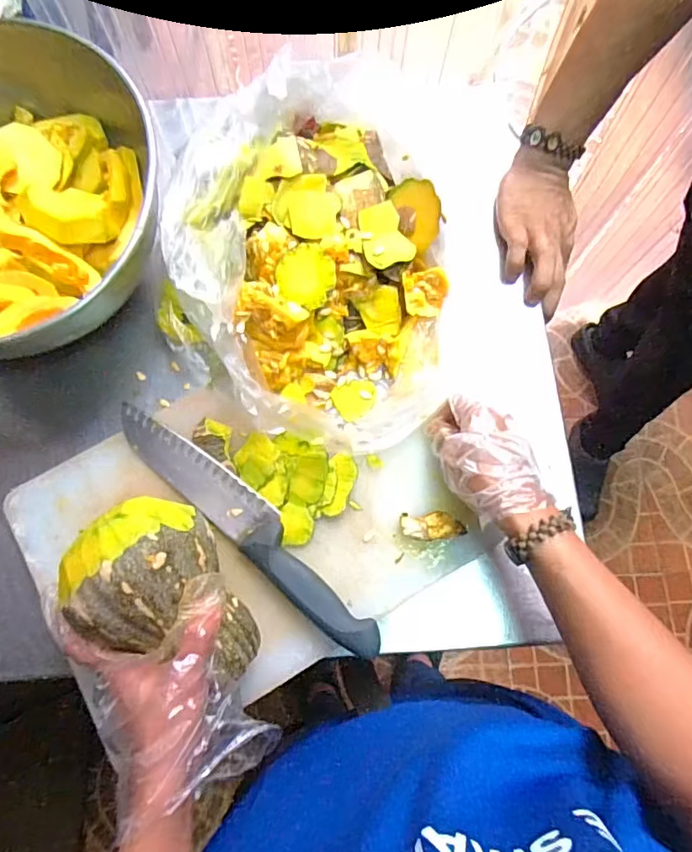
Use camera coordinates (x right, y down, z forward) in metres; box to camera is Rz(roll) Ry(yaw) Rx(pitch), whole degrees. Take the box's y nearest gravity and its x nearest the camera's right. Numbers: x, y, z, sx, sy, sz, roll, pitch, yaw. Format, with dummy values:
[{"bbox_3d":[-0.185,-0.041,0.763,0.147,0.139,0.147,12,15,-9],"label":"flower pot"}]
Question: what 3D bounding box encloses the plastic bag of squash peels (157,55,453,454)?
[{"bbox_3d":[-0.025,-0.146,0.448,0.232,0.103,0.316,3,74,0],"label":"plastic bag of squash peels"}]

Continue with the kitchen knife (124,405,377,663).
[{"bbox_3d":[-0.085,0.079,0.433,0.290,0.021,0.041,40,77,10],"label":"kitchen knife"}]

